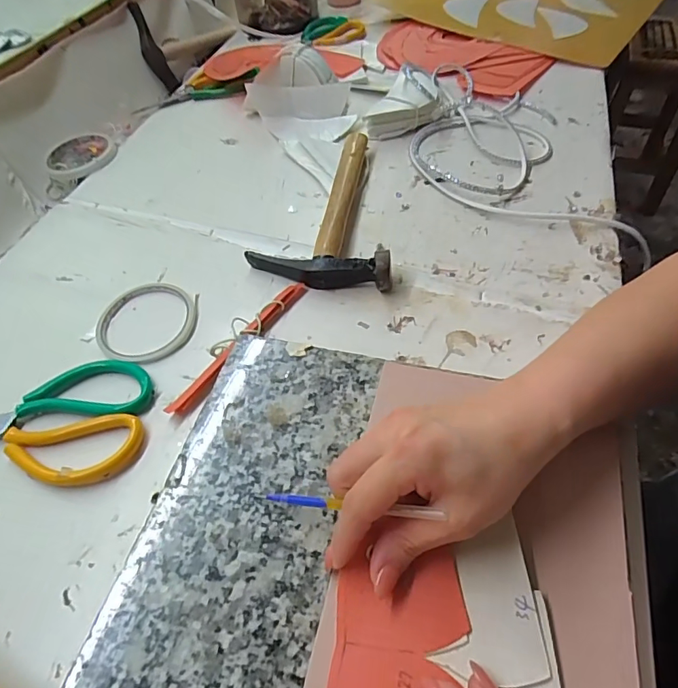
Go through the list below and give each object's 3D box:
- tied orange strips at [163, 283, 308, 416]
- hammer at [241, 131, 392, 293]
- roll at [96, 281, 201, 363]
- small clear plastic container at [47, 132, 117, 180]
[{"bbox_3d":[-0.081,-0.002,0.396,0.017,0.011,0.160,29,60,24],"label":"tied orange strips"},{"bbox_3d":[-0.003,-0.148,0.489,0.133,0.032,0.226,6,53,9],"label":"hammer"},{"bbox_3d":[-0.171,-0.020,0.419,0.086,0.005,0.089,-2,53,3],"label":"roll"},{"bbox_3d":[-0.328,-0.239,0.605,0.081,0.021,0.075,5,53,9],"label":"small clear plastic container"}]

